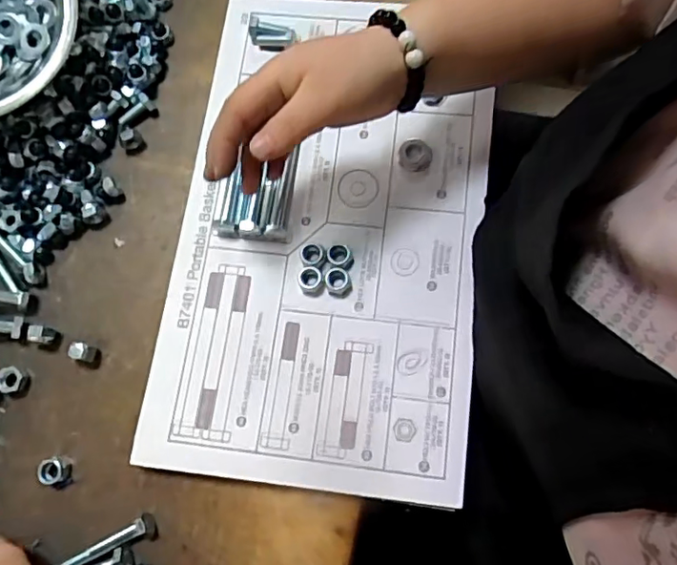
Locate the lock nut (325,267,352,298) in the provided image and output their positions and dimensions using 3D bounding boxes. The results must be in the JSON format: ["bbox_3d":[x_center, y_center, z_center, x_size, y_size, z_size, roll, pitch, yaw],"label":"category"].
[{"bbox_3d":[0.000,0.000,0.404,0.018,0.008,0.020,-2,77,1],"label":"lock nut"}]

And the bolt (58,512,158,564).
[{"bbox_3d":[-0.159,0.178,0.380,0.070,0.011,0.017,-22,77,-4],"label":"bolt"}]

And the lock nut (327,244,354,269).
[{"bbox_3d":[0.001,-0.018,0.409,0.016,0.010,0.018,-27,77,-5],"label":"lock nut"}]

